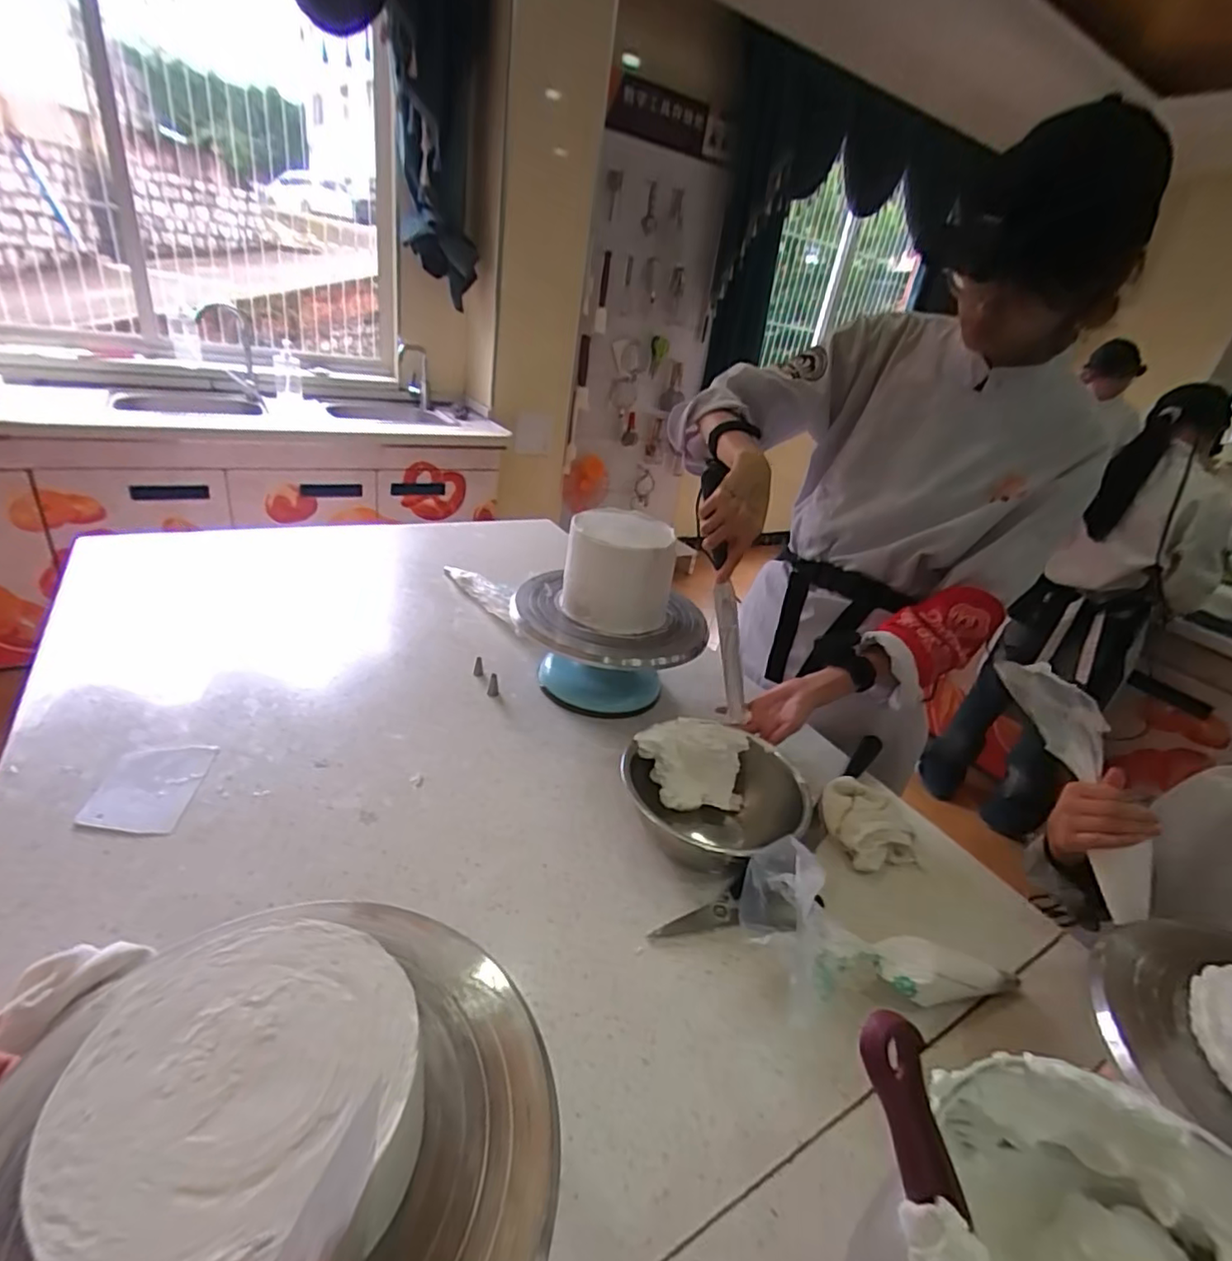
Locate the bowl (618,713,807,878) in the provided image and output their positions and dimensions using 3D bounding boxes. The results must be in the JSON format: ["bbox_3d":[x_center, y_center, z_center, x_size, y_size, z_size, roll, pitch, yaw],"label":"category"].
[{"bbox_3d":[0.116,0.202,0.723,0.192,0.115,0.207,-17,38,-40],"label":"bowl"}]

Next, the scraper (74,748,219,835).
[{"bbox_3d":[-0.498,0.167,0.651,0.089,0.007,0.123,7,29,-16],"label":"scraper"}]

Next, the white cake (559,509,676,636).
[{"bbox_3d":[0.004,-0.086,0.877,0.145,0.129,0.135,9,28,0],"label":"white cake"}]

